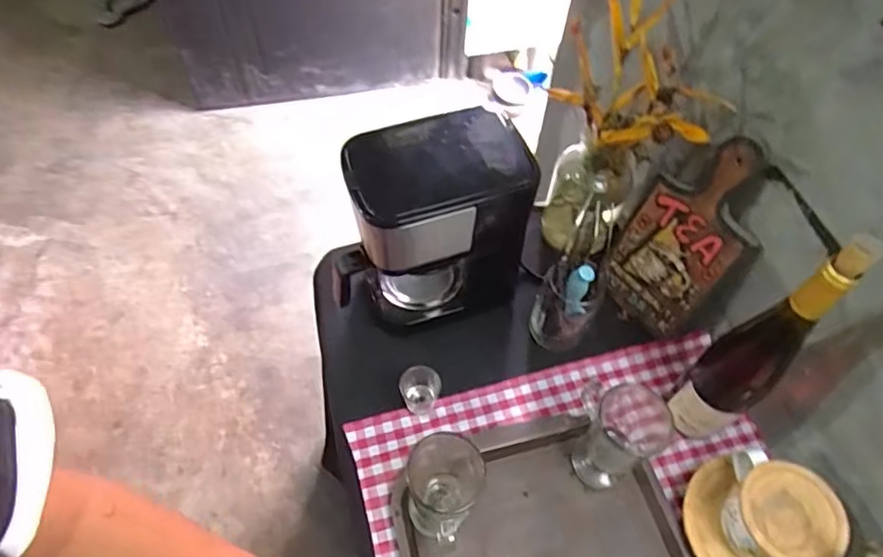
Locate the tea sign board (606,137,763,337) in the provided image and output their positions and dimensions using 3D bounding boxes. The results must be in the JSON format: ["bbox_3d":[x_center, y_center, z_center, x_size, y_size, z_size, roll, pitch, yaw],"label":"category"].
[{"bbox_3d":[0.296,-0.044,0.705,0.024,0.269,0.134,-25,61,-36],"label":"tea sign board"}]

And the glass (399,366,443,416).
[{"bbox_3d":[-0.026,0.136,0.710,0.048,0.050,0.041,5,57,2],"label":"glass"}]

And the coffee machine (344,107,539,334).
[{"bbox_3d":[-0.006,-0.061,0.702,0.185,0.237,0.130,-12,58,-9],"label":"coffee machine"}]

